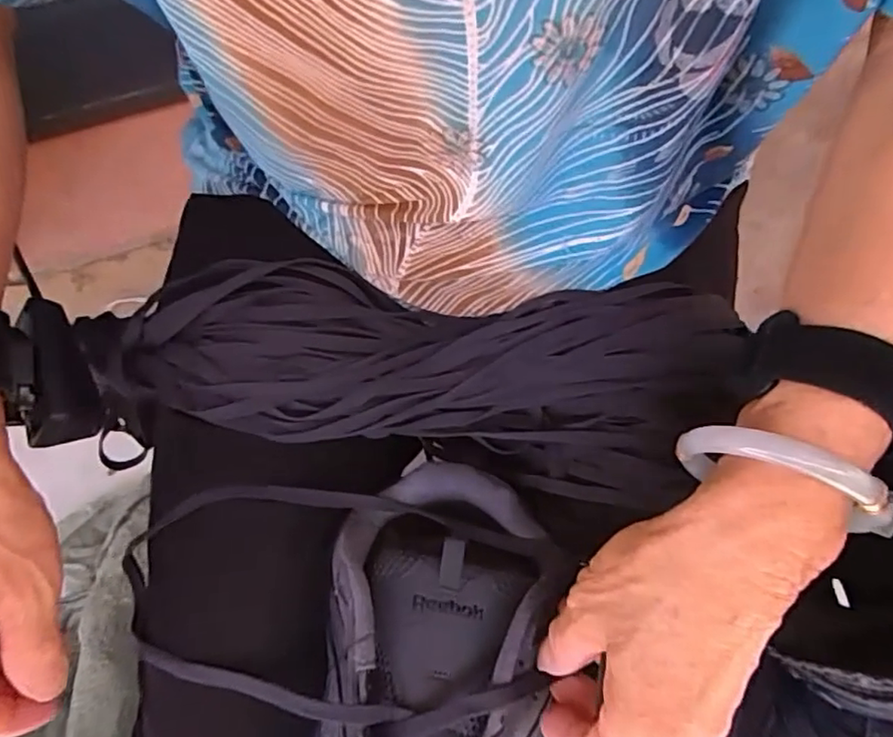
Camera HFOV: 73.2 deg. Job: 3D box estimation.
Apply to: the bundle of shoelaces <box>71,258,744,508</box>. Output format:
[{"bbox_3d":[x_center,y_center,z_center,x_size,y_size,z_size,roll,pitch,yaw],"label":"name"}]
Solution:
[{"bbox_3d":[-0.022,0.004,0.335,0.336,0.062,0.114,4,71,-1],"label":"bundle of shoelaces"}]

